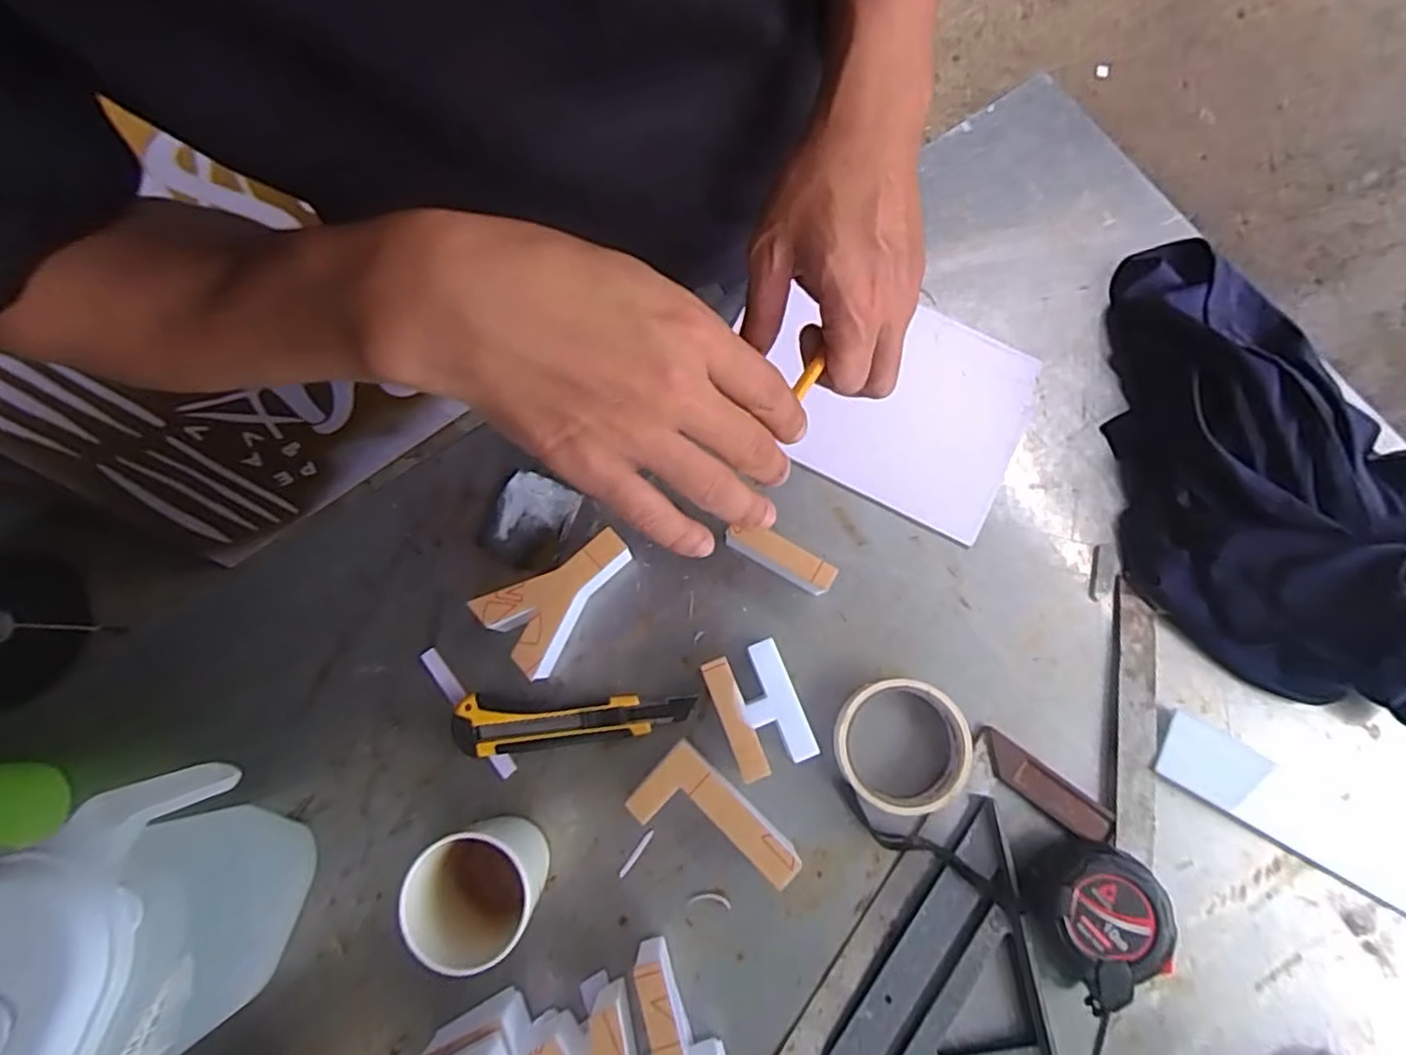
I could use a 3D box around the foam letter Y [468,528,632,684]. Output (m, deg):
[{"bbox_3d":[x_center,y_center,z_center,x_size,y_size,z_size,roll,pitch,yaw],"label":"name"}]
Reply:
[{"bbox_3d":[-0.099,0.048,0.485,0.106,0.044,0.064,-43,80,-8],"label":"foam letter Y"}]

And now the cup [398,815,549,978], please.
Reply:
[{"bbox_3d":[-0.136,0.221,0.426,0.068,0.096,0.069,0,77,1],"label":"cup"}]

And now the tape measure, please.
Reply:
[{"bbox_3d":[0.256,0.253,0.442,0.078,0.039,0.083,-38,80,-7],"label":"tape measure"}]

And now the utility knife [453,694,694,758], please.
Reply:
[{"bbox_3d":[-0.091,0.136,0.479,0.162,0.021,0.039,-5,77,0],"label":"utility knife"}]

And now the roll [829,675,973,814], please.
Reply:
[{"bbox_3d":[0.139,0.152,0.474,0.089,0.027,0.087,0,77,1],"label":"roll"}]

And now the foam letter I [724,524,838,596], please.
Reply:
[{"bbox_3d":[0.055,0.019,0.490,0.081,0.048,0.020,34,80,8],"label":"foam letter I"}]

